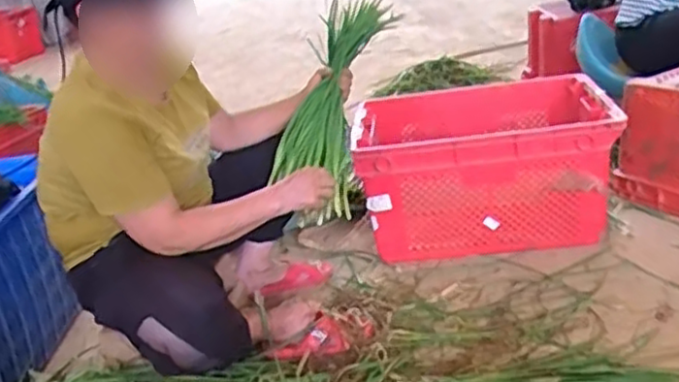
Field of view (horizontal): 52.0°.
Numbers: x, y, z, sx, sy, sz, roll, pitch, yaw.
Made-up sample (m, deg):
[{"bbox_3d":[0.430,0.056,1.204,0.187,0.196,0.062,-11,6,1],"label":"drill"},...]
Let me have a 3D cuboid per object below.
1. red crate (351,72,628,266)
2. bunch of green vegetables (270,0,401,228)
[{"bbox_3d":[0.368,-0.055,1.787,0.615,0.293,0.394,-7,25,6],"label":"red crate"},{"bbox_3d":[-0.010,-0.185,1.482,0.159,0.092,0.523,4,64,26],"label":"bunch of green vegetables"}]

